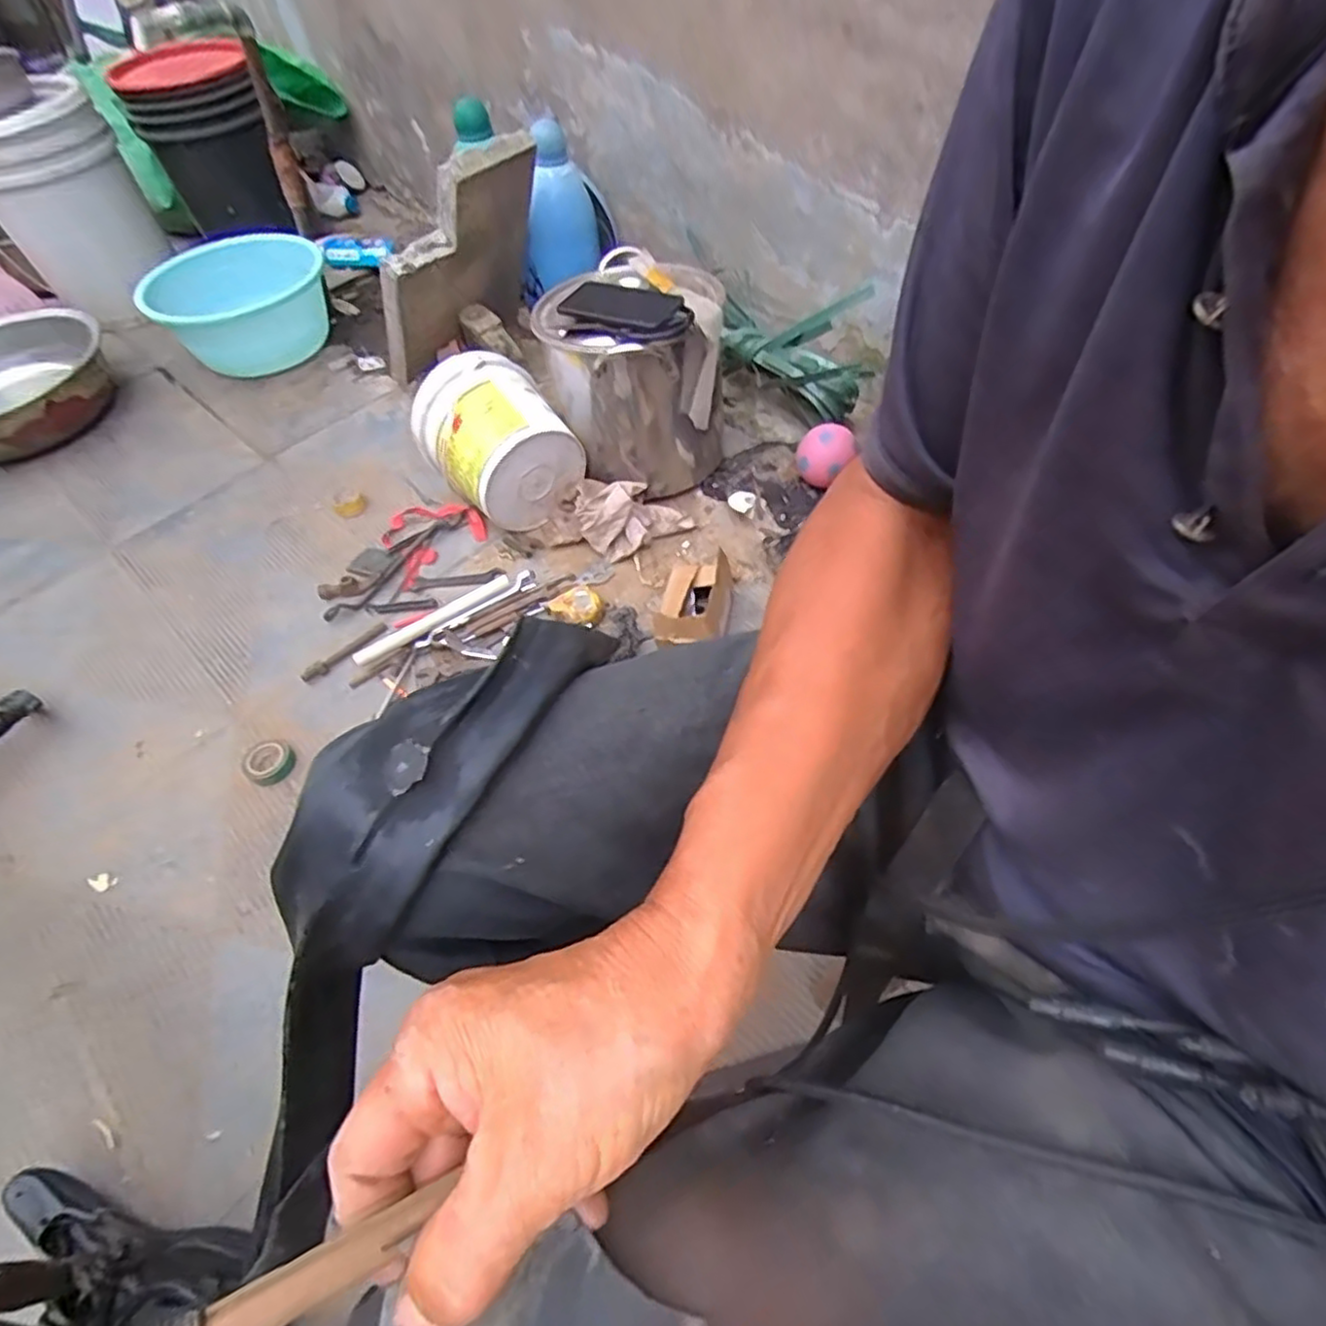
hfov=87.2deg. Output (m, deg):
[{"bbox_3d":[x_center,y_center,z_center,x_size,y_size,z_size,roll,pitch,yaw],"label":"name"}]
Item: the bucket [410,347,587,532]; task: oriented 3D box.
[{"bbox_3d":[-0.251,-0.335,1.073,0.195,0.209,0.195,-30,57,-17],"label":"bucket"}]

